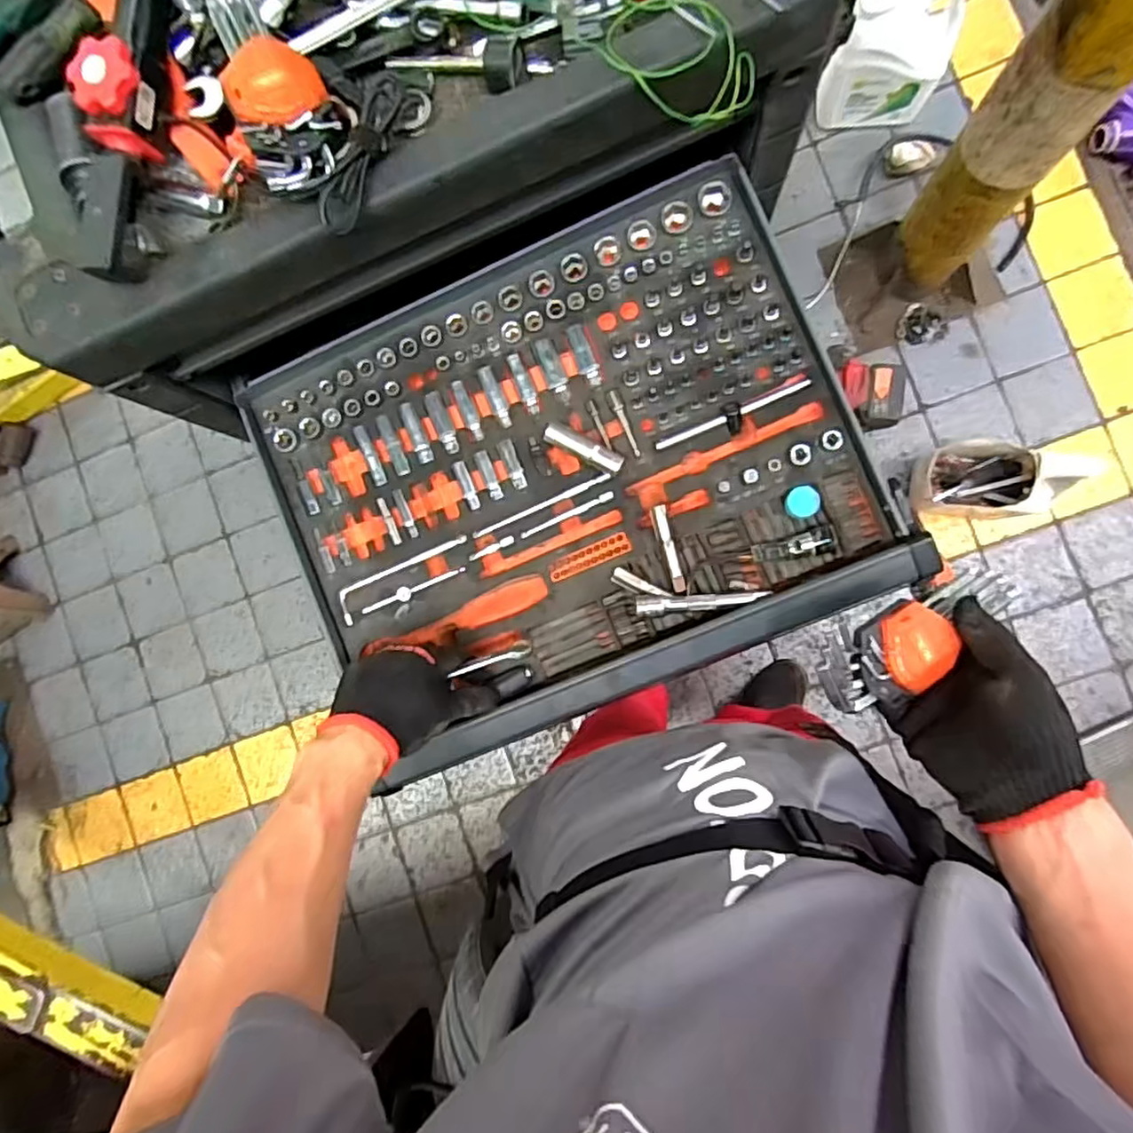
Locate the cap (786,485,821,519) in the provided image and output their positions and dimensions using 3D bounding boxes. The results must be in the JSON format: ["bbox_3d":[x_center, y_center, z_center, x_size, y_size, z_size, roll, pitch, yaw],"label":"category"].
[{"bbox_3d":[0.218,-0.059,0.600,0.030,0.004,0.029,3,99,19],"label":"cap"}]

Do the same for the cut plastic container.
[{"bbox_3d":[0.788,-0.168,1.208,0.186,0.260,0.124,9,90,7],"label":"cut plastic container"}]

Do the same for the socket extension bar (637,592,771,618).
[{"bbox_3d":[0.123,0.034,0.591,0.118,0.017,0.018,-4,89,8],"label":"socket extension bar"}]

